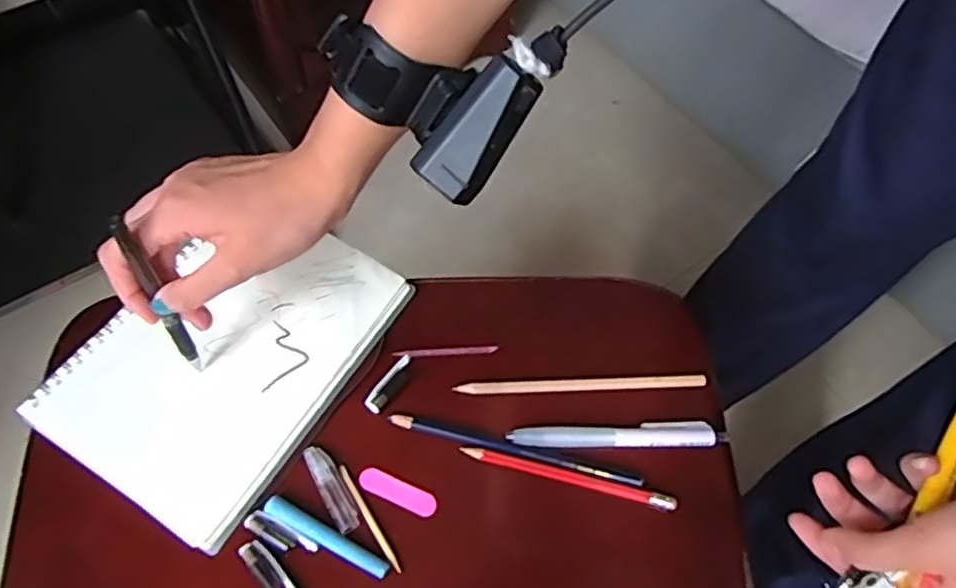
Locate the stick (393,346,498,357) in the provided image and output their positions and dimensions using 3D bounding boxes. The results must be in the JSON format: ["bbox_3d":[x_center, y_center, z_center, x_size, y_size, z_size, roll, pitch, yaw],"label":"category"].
[{"bbox_3d":[-0.022,0.038,0.461,0.069,0.004,0.005,-2,60,-5],"label":"stick"}]

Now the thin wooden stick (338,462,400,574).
[{"bbox_3d":[-0.064,0.132,0.408,0.005,0.004,0.070,-29,66,-18],"label":"thin wooden stick"}]

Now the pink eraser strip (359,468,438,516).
[{"bbox_3d":[-0.048,0.118,0.416,0.049,0.004,0.015,21,61,9],"label":"pink eraser strip"}]

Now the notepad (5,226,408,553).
[{"bbox_3d":[-0.158,0.036,0.447,0.145,0.015,0.204,30,63,13],"label":"notepad"}]

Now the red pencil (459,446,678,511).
[{"bbox_3d":[0.055,0.111,0.422,0.130,0.007,0.010,14,60,5],"label":"red pencil"}]

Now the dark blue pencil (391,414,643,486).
[{"bbox_3d":[0.023,0.096,0.429,0.156,0.004,0.010,14,60,5],"label":"dark blue pencil"}]

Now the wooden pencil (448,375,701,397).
[{"bbox_3d":[0.068,0.059,0.451,0.161,0.004,0.011,-2,60,-5],"label":"wooden pencil"}]

